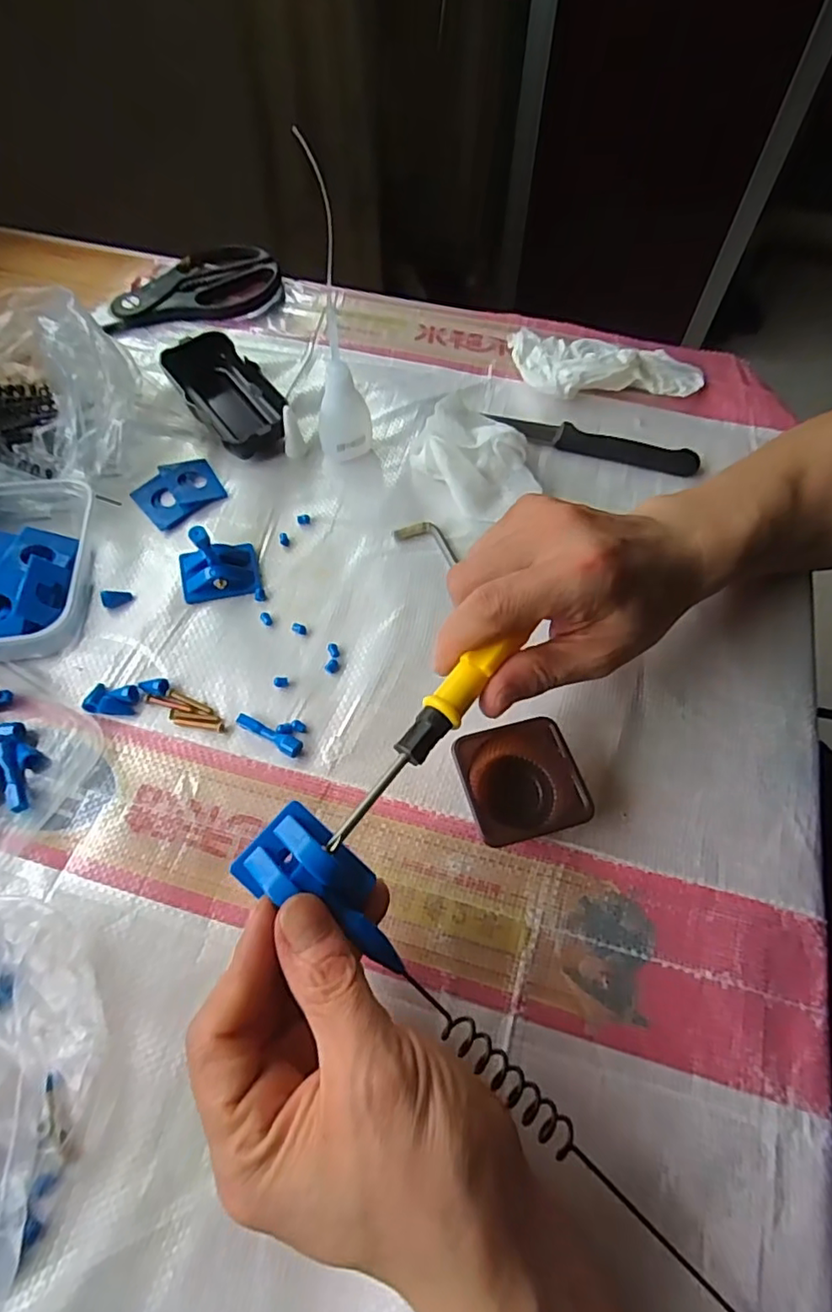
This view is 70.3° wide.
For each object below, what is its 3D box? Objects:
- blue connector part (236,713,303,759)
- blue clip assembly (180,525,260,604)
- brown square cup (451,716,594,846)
[{"bbox_3d":[-0.077,0.040,0.305,0.040,0.007,0.010,24,64,13],"label":"blue connector part"},{"bbox_3d":[-0.118,-0.058,0.338,0.044,0.044,0.033,-12,62,-6],"label":"blue clip assembly"},{"bbox_3d":[0.048,0.060,0.284,0.053,0.025,0.058,-14,62,-7],"label":"brown square cup"}]

